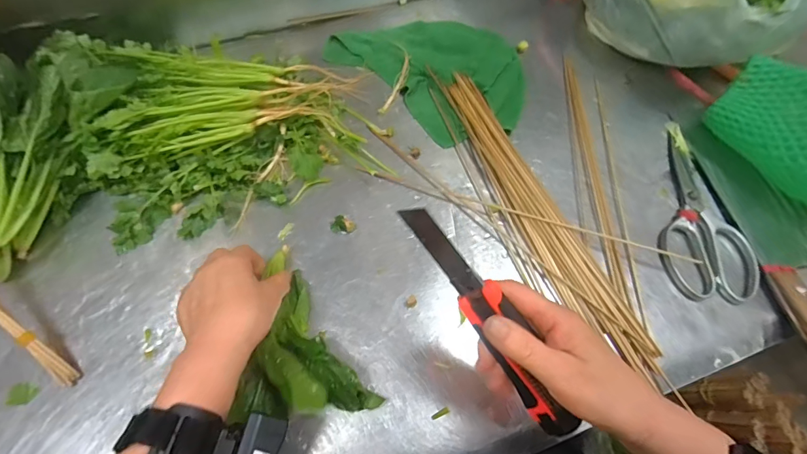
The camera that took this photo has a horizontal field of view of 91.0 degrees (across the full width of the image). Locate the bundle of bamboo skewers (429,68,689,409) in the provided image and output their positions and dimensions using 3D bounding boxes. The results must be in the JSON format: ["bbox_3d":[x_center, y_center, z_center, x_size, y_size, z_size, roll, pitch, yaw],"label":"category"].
[{"bbox_3d":[0.142,-0.015,0.447,0.078,0.019,0.407,-20,68,-11],"label":"bundle of bamboo skewers"}]

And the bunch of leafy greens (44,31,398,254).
[{"bbox_3d":[-0.202,-0.134,0.456,0.298,0.079,0.231,-20,68,-11],"label":"bunch of leafy greens"}]

